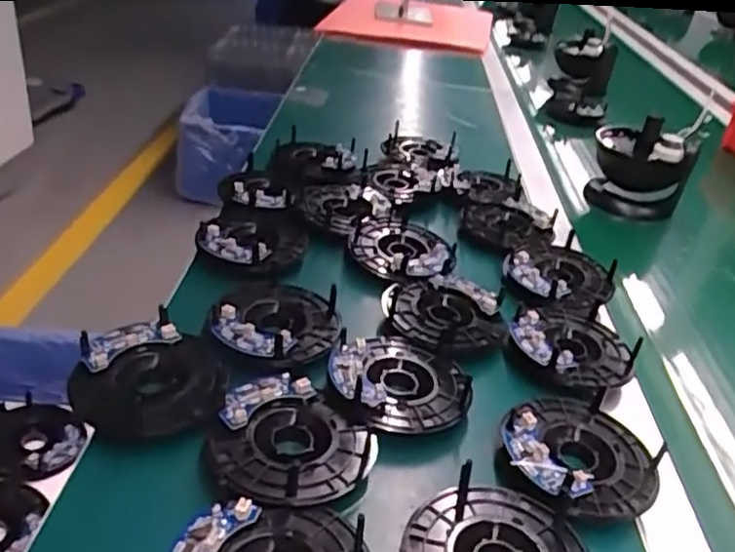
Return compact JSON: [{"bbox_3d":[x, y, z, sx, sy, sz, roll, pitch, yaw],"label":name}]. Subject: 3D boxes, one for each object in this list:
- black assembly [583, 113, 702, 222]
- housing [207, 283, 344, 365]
[{"bbox_3d":[0.346,-0.140,0.831,0.114,0.117,0.100,18,35,16],"label":"black assembly"},{"bbox_3d":[-0.067,0.030,0.510,0.093,0.023,0.108,12,32,8],"label":"housing"}]

